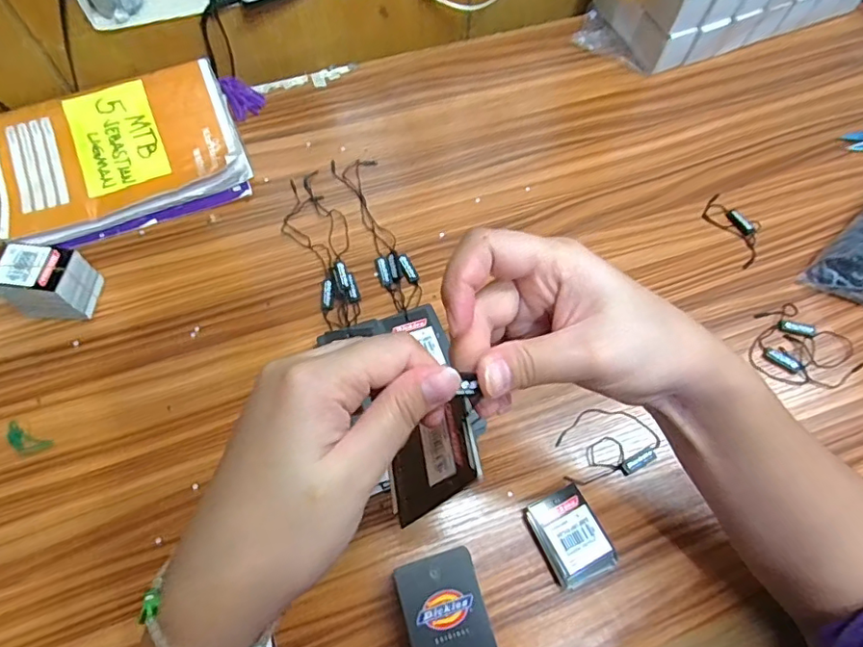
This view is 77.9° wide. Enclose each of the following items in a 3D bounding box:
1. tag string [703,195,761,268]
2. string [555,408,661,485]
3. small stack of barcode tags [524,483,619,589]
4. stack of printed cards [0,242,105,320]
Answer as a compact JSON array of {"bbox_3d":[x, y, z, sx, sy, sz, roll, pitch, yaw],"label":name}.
[{"bbox_3d":[0.279,-0.088,0.488,0.038,0.005,0.071,-28,70,-14],"label":"tag string"},{"bbox_3d":[0.130,0.090,0.401,0.073,0.007,0.052,-20,68,-11],"label":"string"},{"bbox_3d":[0.095,0.147,0.368,0.044,0.016,0.060,-24,69,-12],"label":"small stack of barcode tags"},{"bbox_3d":[-0.299,-0.030,0.416,0.057,0.050,0.045,2,66,-1],"label":"stack of printed cards"}]

